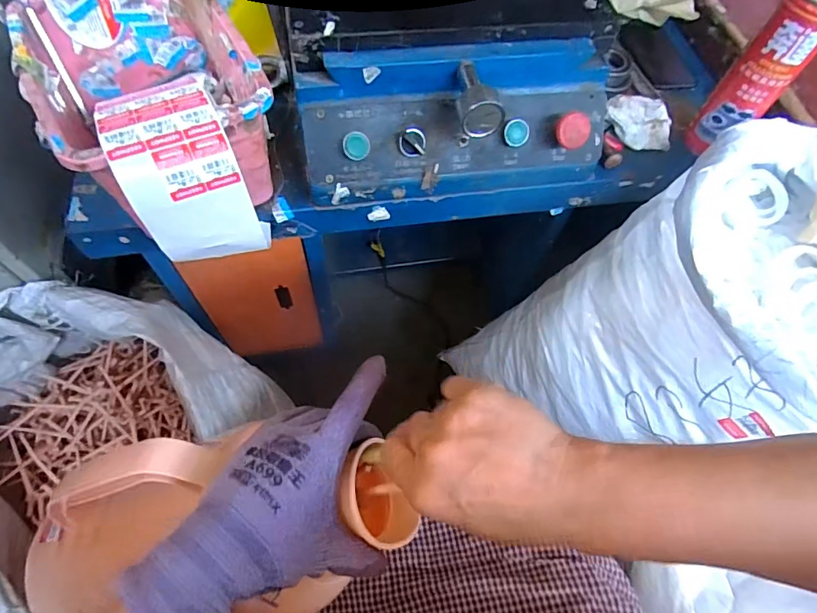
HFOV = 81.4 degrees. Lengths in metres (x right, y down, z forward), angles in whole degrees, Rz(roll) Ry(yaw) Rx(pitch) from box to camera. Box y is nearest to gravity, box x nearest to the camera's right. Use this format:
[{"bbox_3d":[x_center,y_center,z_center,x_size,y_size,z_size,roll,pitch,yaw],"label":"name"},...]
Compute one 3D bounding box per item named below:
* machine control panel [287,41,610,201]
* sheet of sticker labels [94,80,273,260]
[{"bbox_3d":[0.057,-0.180,0.487,0.320,0.128,0.073,-9,64,-8],"label":"machine control panel"},{"bbox_3d":[-0.191,-0.117,0.414,0.093,0.113,0.106,-21,66,-14],"label":"sheet of sticker labels"}]

